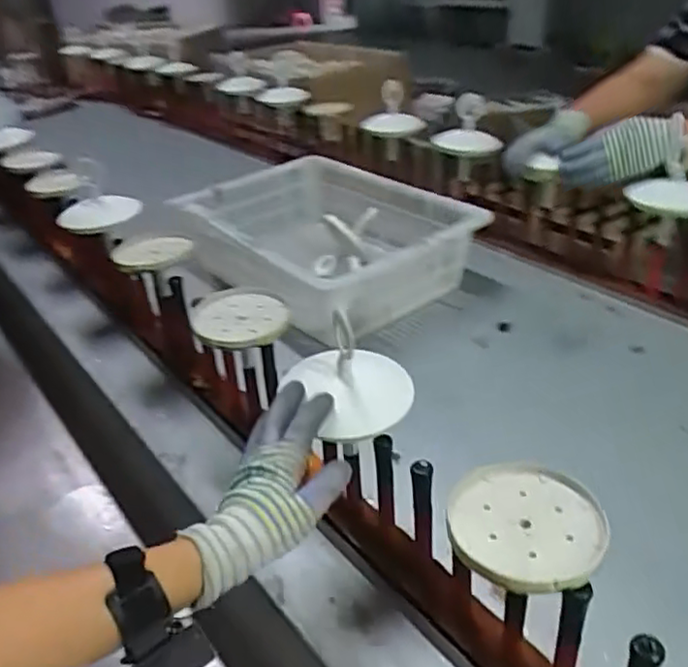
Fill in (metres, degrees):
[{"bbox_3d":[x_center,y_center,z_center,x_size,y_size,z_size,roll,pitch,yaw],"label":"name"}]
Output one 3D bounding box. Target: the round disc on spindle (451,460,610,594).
[{"bbox_3d":[0.133,0.137,0.480,0.108,0.012,0.116,-1,33,1],"label":"round disc on spindle"}]

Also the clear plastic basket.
[{"bbox_3d":[-0.041,-0.168,1.207,0.367,0.164,0.504,-28,41,-34],"label":"clear plastic basket"}]

